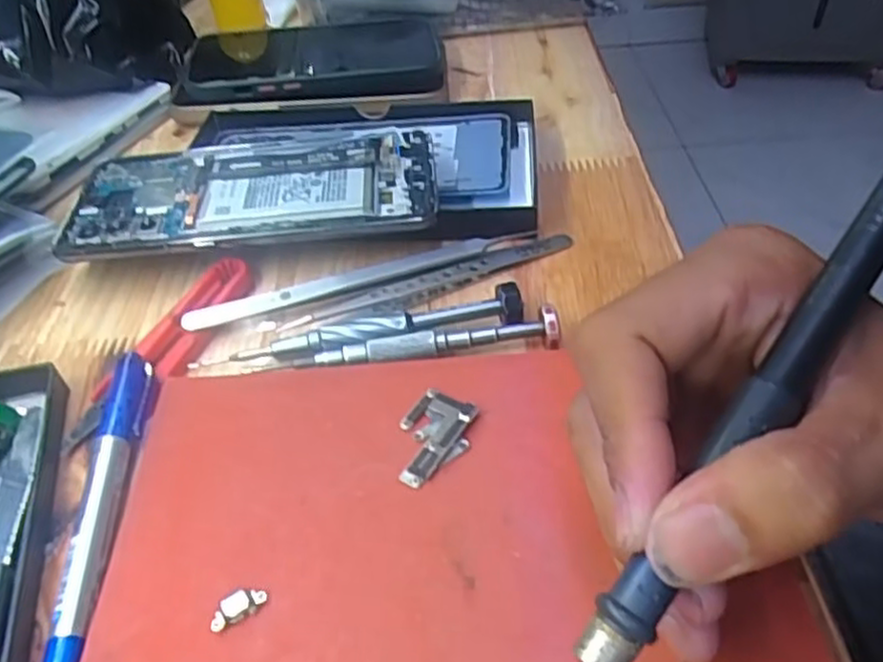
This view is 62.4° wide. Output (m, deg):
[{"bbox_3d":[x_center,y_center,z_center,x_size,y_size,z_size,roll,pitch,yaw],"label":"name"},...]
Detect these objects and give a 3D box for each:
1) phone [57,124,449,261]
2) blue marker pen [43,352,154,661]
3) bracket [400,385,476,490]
[{"bbox_3d":[-0.084,-0.067,0.331,0.158,0.007,0.083,-6,47,-1],"label":"phone"},{"bbox_3d":[-0.107,0.056,0.225,0.011,0.010,0.128,-5,44,-1],"label":"blue marker pen"},{"bbox_3d":[-0.003,0.035,0.243,0.024,0.004,0.037,19,49,23],"label":"bracket"}]

